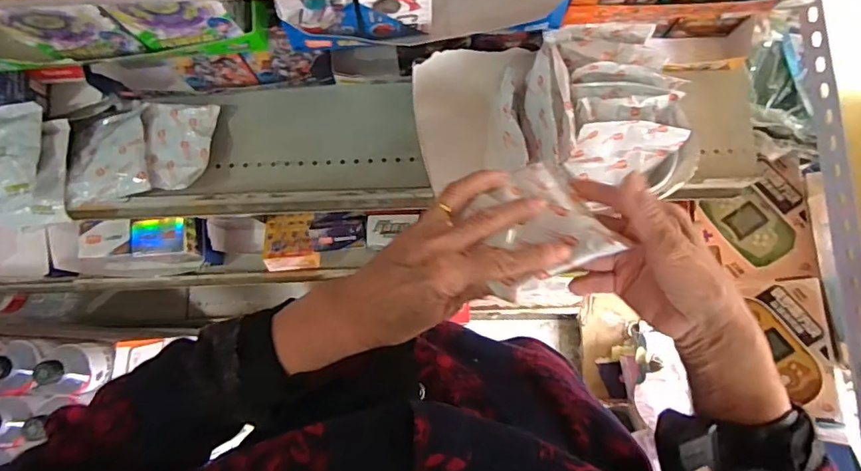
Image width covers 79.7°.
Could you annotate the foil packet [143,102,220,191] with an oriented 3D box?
[{"bbox_3d":[-0.259,-0.091,0.529,0.070,0.025,0.091,10,81,2],"label":"foil packet"}]

